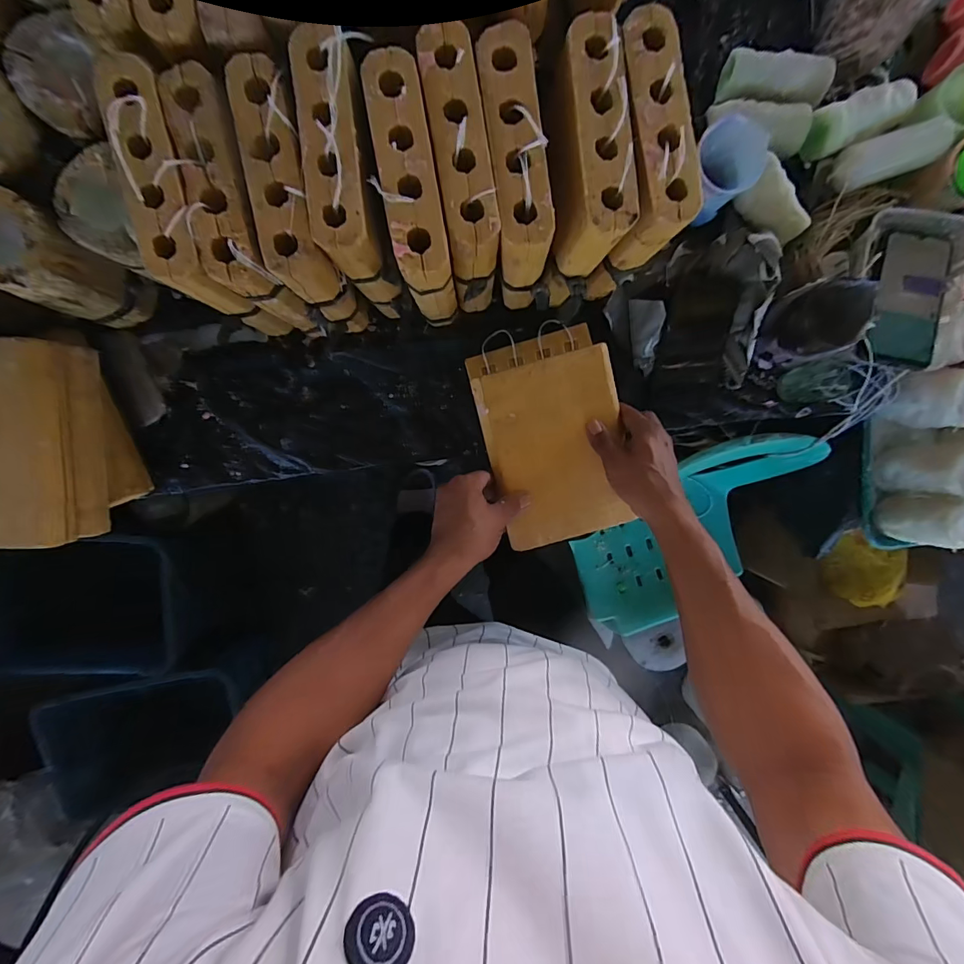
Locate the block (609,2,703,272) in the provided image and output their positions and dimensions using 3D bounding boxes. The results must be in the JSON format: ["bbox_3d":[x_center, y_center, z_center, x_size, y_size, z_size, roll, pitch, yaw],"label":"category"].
[{"bbox_3d":[0.143,-0.292,0.385,0.047,0.085,0.162,-11,97,-2],"label":"block"}]

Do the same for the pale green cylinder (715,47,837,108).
[{"bbox_3d":[0.339,-0.463,0.501,0.112,0.046,0.046,11,96,-4],"label":"pale green cylinder"}]

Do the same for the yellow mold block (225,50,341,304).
[{"bbox_3d":[-0.166,-0.247,0.369,0.047,0.063,0.167,-11,97,-2],"label":"yellow mold block"}]

